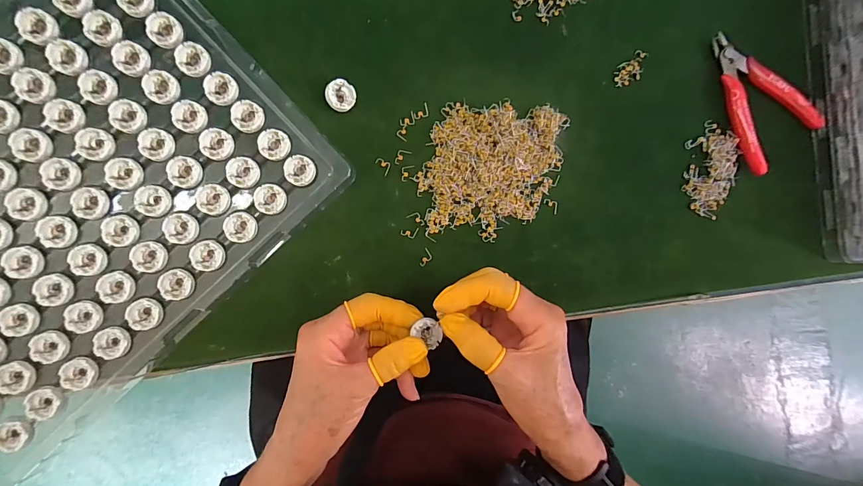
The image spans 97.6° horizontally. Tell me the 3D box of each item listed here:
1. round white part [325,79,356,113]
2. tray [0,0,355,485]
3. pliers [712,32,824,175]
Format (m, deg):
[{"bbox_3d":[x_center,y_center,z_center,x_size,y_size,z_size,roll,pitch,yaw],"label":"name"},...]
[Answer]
[{"bbox_3d":[-0.071,-0.115,0.295,0.022,0.008,0.023,0,90,-7],"label":"round white part"},{"bbox_3d":[-0.269,-0.024,0.272,0.348,0.016,0.248,-45,95,-5],"label":"tray"},{"bbox_3d":[0.284,-0.129,0.335,0.077,0.015,0.117,-40,94,-5],"label":"pliers"}]

